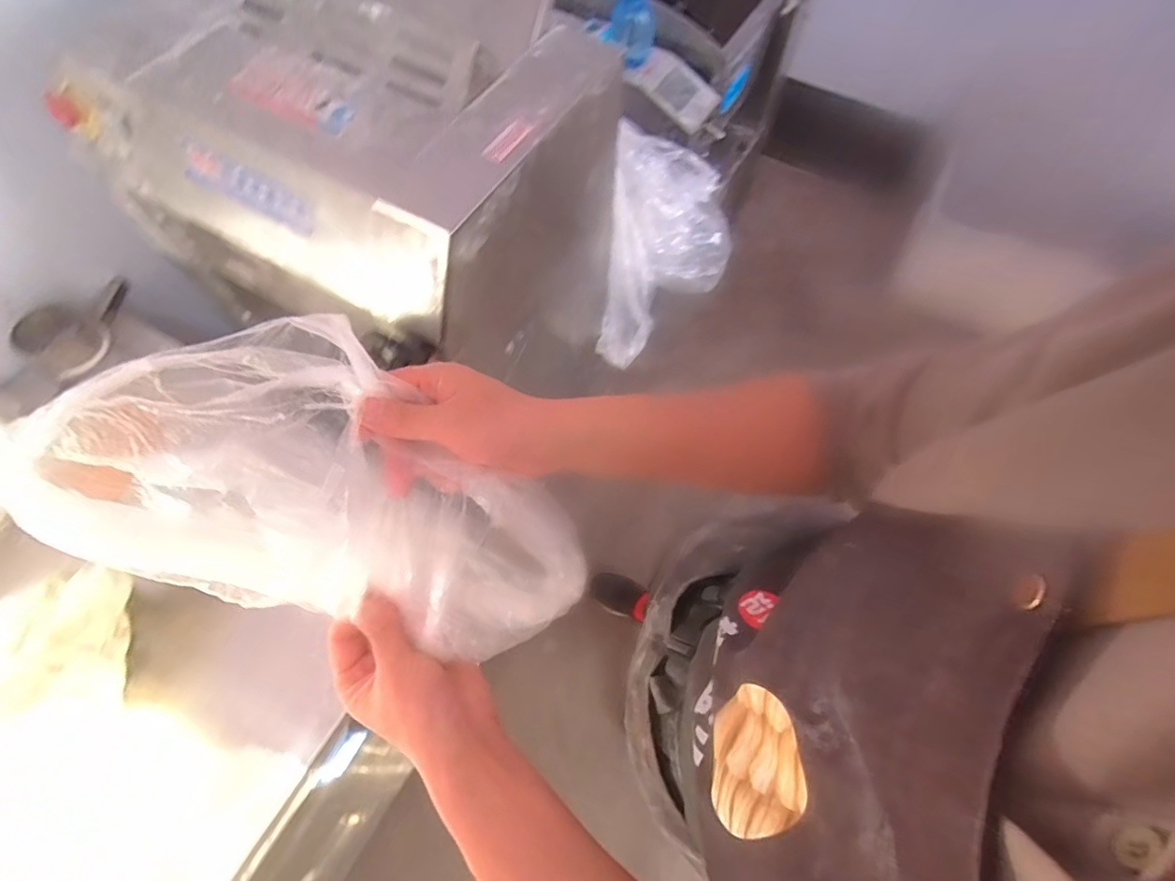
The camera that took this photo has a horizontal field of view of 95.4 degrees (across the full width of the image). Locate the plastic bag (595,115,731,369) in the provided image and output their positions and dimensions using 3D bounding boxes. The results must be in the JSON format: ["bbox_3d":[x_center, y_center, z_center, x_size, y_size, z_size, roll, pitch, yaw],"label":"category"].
[{"bbox_3d":[0.138,-0.366,0.939,0.153,0.339,0.334,40,71,16],"label":"plastic bag"}]

